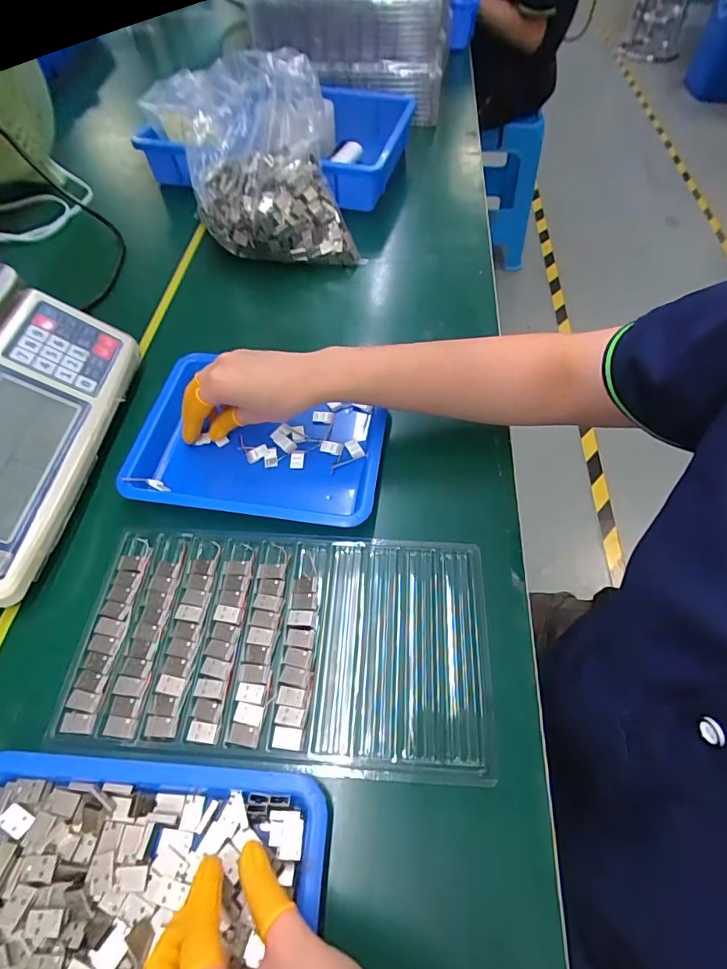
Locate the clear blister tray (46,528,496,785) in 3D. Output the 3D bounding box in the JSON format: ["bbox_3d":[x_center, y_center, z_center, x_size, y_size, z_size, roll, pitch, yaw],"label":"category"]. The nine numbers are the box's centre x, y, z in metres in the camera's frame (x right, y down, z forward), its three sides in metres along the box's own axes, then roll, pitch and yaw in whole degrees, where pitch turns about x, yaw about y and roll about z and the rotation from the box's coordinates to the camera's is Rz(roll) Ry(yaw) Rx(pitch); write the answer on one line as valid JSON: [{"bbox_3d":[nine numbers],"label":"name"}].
[{"bbox_3d":[-0.060,0.111,0.342,0.293,0.011,0.159,4,58,3],"label":"clear blister tray"}]

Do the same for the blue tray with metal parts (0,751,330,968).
[{"bbox_3d":[-0.136,0.245,0.244,0.217,0.025,0.172,5,58,3],"label":"blue tray with metal parts"}]

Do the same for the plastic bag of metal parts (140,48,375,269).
[{"bbox_3d":[-0.127,-0.389,0.558,0.185,0.152,0.211,-17,60,-10],"label":"plastic bag of metal parts"}]

